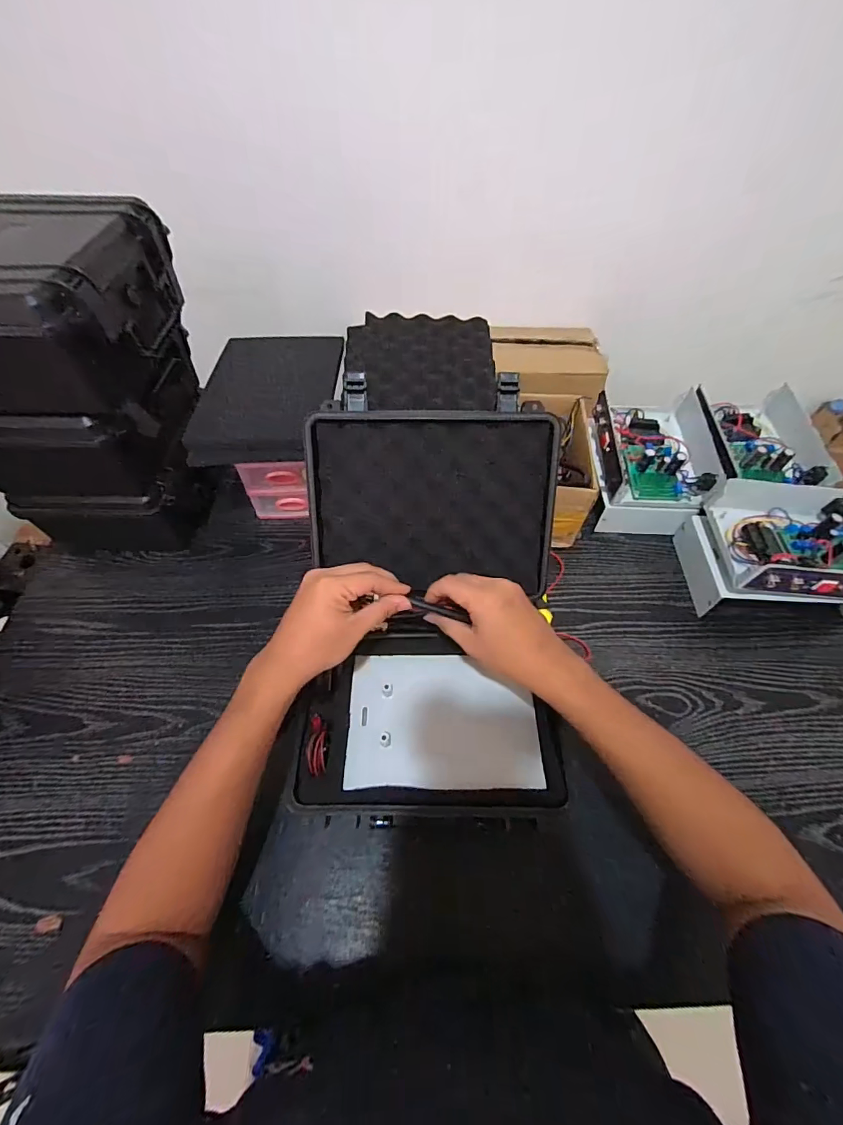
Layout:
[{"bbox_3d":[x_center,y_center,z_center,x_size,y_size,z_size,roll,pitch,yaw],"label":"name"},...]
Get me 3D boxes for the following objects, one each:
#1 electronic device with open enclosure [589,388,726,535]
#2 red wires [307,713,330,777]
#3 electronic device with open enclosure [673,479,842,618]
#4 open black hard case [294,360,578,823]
[{"bbox_3d":[0.365,-0.165,0.717,0.164,0.118,0.213,2,57,1],"label":"electronic device with open enclosure"},{"bbox_3d":[-0.105,0.185,0.445,0.020,0.013,0.056,0,57,0],"label":"red wires"},{"bbox_3d":[0.502,-0.010,0.618,0.203,0.117,0.161,2,57,1],"label":"electronic device with open enclosure"},{"bbox_3d":[0.011,0.035,0.471,0.272,0.217,0.395,0,57,0],"label":"open black hard case"}]

